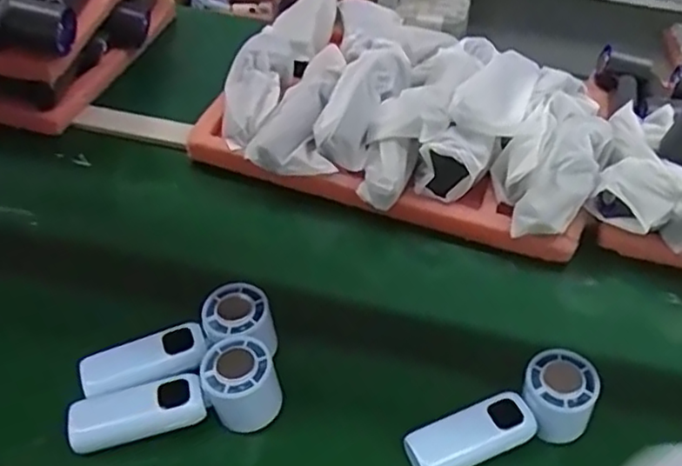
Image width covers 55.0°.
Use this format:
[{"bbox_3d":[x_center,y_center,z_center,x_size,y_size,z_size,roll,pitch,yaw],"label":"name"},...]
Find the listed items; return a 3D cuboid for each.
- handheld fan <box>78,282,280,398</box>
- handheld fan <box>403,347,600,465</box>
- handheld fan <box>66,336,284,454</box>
[{"bbox_3d":[-0.129,0.095,0.536,0.151,0.046,0.049,-22,49,-6],"label":"handheld fan"},{"bbox_3d":[0.126,0.150,0.513,0.154,0.051,0.049,-23,49,-8],"label":"handheld fan"},{"bbox_3d":[-0.125,0.133,0.507,0.154,0.056,0.052,-16,47,-3],"label":"handheld fan"}]

